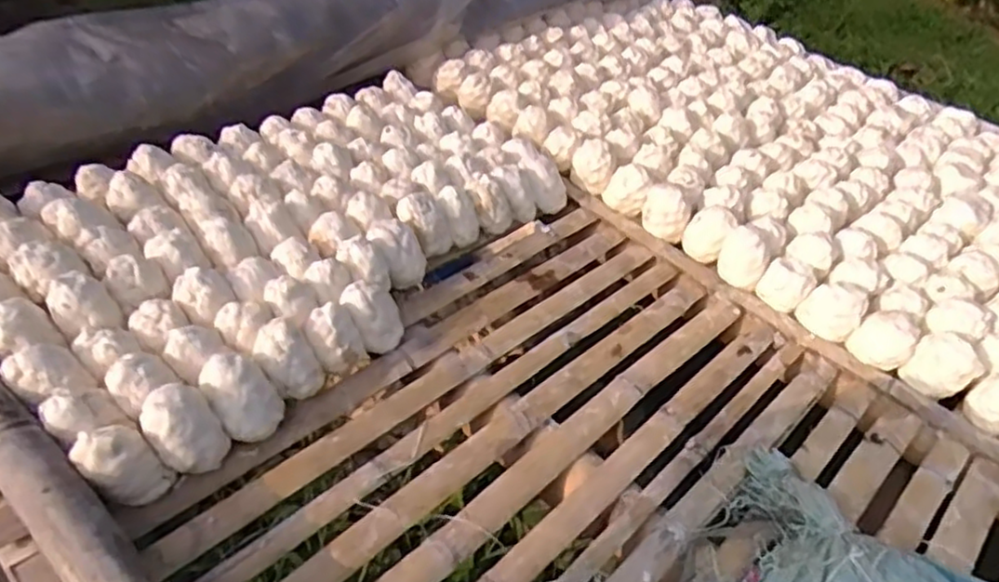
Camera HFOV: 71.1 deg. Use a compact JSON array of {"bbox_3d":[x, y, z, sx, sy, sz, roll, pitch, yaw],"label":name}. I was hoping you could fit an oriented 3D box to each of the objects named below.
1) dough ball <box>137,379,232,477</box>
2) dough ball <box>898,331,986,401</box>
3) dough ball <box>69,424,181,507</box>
[{"bbox_3d":[-0.340,0.147,0.751,0.068,0.082,0.069,3,43,-3],"label":"dough ball"},{"bbox_3d":[0.664,0.112,1.047,0.092,0.076,0.085,-23,50,-28],"label":"dough ball"},{"bbox_3d":[-0.386,0.178,0.715,0.068,0.076,0.062,3,43,-3],"label":"dough ball"}]

